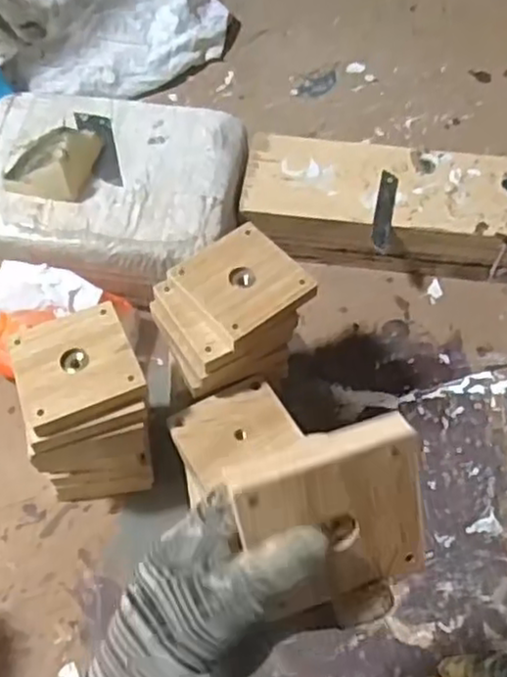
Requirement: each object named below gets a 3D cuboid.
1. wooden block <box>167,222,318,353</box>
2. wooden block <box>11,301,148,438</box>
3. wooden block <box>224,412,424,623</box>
[{"bbox_3d":[-0.008,-0.044,0.525,0.082,0.017,0.082,-34,64,-18],"label":"wooden block"},{"bbox_3d":[-0.125,0.018,0.499,0.079,0.009,0.086,-21,61,-12],"label":"wooden block"},{"bbox_3d":[0.035,0.080,0.312,0.080,0.083,0.013,-15,30,-8],"label":"wooden block"}]

